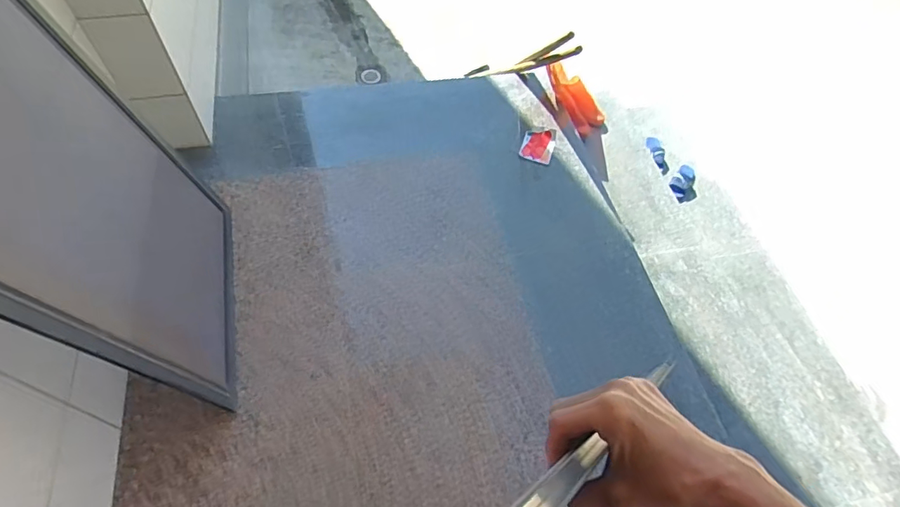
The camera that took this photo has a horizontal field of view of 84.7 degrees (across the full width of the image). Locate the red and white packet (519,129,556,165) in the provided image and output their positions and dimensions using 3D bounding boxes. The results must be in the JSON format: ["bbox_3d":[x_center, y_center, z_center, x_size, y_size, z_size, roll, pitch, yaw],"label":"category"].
[{"bbox_3d":[0.331,-0.408,1.855,0.118,0.019,0.133,14,82,12],"label":"red and white packet"}]

